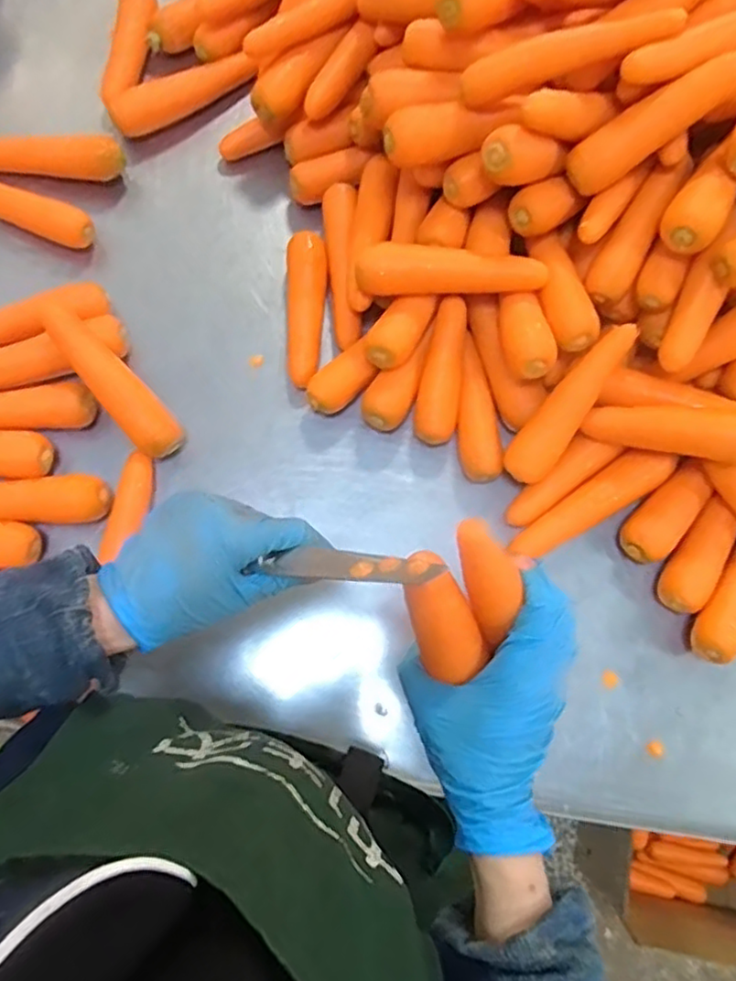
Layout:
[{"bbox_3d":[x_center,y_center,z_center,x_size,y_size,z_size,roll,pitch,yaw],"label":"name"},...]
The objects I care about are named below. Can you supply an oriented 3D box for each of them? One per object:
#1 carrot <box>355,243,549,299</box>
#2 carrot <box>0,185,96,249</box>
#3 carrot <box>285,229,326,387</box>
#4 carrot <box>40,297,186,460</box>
[{"bbox_3d":[0.076,-0.204,0.594,0.168,0.032,0.039,-1,74,-1],"label":"carrot"},{"bbox_3d":[-0.370,-0.297,0.679,0.172,0.043,0.033,23,75,5],"label":"carrot"},{"bbox_3d":[-0.064,-0.185,0.665,0.037,0.033,0.174,0,74,-1],"label":"carrot"},{"bbox_3d":[-0.257,-0.113,0.637,0.048,0.046,0.200,-40,79,-11],"label":"carrot"}]

